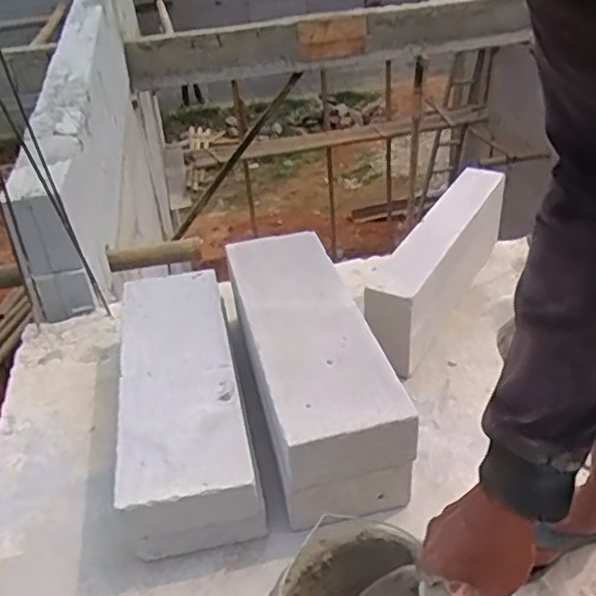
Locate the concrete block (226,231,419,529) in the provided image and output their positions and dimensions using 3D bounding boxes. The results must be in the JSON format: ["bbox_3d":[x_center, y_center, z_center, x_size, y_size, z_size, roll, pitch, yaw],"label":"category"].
[{"bbox_3d":[0.026,0.128,1.137,0.199,0.211,0.514,-11,34,-9],"label":"concrete block"}]

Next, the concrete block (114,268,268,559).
[{"bbox_3d":[-0.206,0.162,1.140,0.202,0.169,0.591,-11,34,-8],"label":"concrete block"}]

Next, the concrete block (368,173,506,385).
[{"bbox_3d":[0.311,-0.081,1.404,0.121,0.221,0.593,17,40,27],"label":"concrete block"}]

